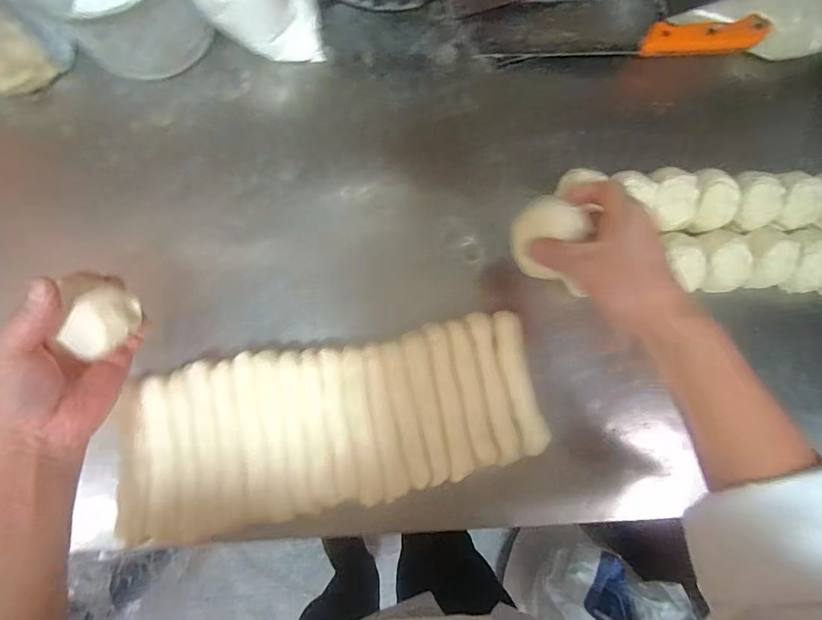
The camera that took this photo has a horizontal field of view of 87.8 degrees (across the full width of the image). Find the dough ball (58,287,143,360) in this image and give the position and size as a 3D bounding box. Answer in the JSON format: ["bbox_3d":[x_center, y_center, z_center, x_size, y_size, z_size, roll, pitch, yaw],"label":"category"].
[{"bbox_3d":[-0.210,0.009,0.292,0.028,0.035,0.046,27,83,0],"label":"dough ball"}]

